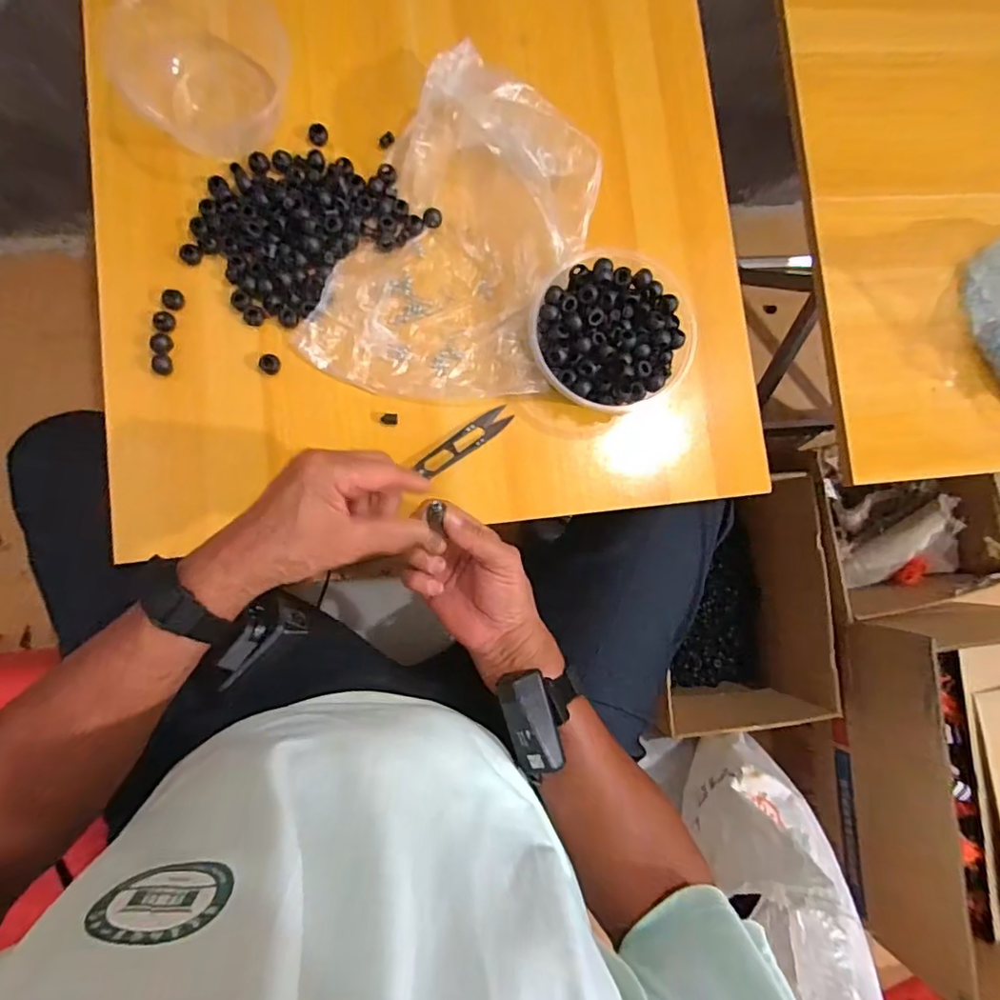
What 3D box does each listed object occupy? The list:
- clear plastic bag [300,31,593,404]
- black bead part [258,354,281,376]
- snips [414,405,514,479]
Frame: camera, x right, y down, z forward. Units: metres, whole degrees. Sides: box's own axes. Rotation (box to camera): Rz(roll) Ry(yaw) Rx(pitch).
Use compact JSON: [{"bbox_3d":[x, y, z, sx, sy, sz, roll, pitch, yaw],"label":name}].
[{"bbox_3d":[-0.028,-0.227,0.486,0.209,0.050,0.299,24,84,-5],"label":"clear plastic bag"},{"bbox_3d":[-0.204,-0.121,0.480,0.016,0.008,0.017,0,86,-7],"label":"black bead part"},{"bbox_3d":[-0.031,-0.053,0.496,0.097,0.006,0.022,-37,91,-8],"label":"snips"}]

